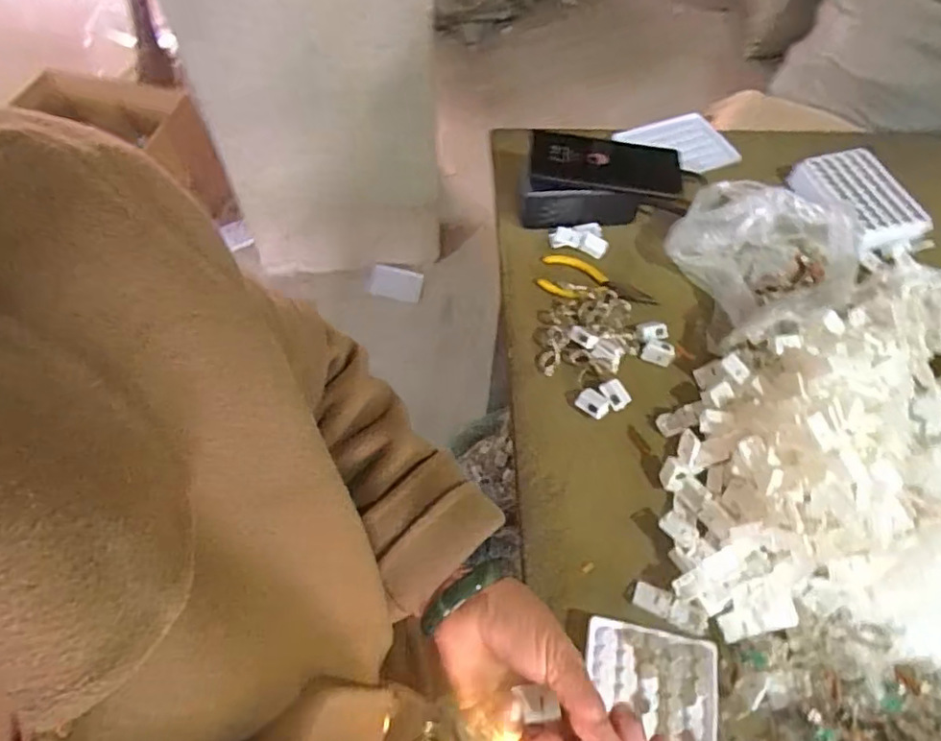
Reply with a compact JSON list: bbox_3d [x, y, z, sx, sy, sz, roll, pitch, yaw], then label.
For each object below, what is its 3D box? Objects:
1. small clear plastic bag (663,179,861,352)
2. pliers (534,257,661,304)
[{"bbox_3d":[0.290,-0.117,0.590,0.147,0.091,0.182,-9,60,-6],"label":"small clear plastic bag"},{"bbox_3d":[0.133,-0.095,0.622,0.122,0.015,0.055,4,59,1],"label":"pliers"}]

